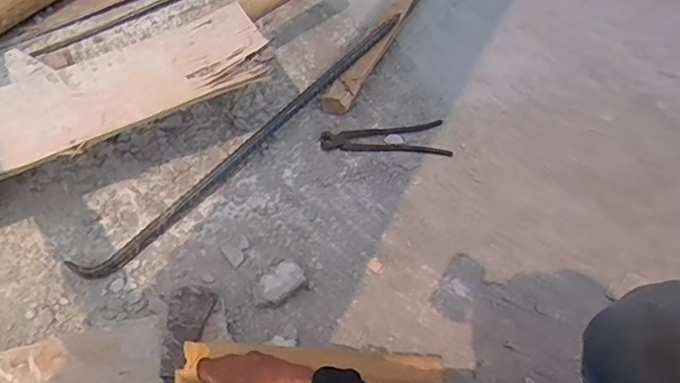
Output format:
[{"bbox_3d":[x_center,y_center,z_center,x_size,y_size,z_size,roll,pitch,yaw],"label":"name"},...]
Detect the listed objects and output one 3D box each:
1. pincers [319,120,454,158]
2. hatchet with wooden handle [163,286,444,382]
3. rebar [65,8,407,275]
[{"bbox_3d":[0.075,-0.085,0.920,0.212,0.013,0.066,-4,54,-6],"label":"pincers"},{"bbox_3d":[-0.049,0.203,0.661,0.338,0.061,0.105,12,54,5],"label":"hatchet with wooden handle"},{"bbox_3d":[-0.128,-0.109,0.903,0.064,0.058,0.711,36,60,21],"label":"rebar"}]

